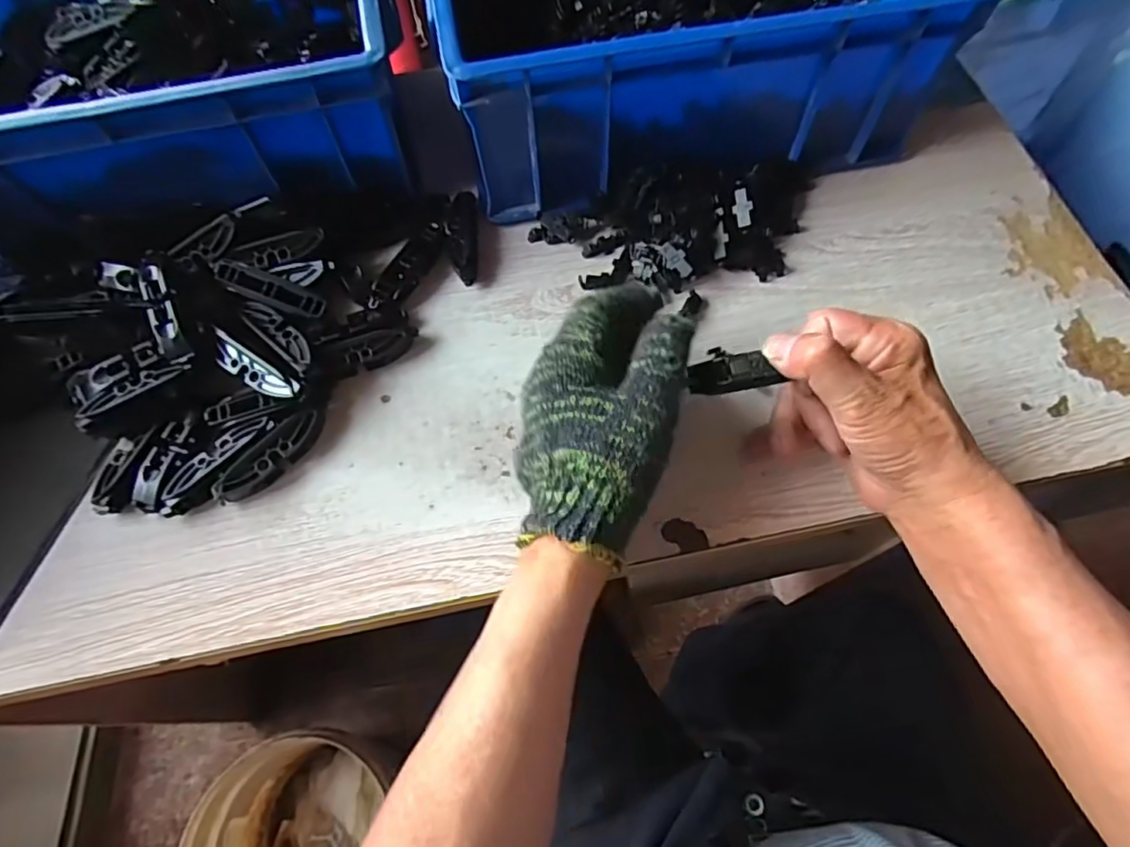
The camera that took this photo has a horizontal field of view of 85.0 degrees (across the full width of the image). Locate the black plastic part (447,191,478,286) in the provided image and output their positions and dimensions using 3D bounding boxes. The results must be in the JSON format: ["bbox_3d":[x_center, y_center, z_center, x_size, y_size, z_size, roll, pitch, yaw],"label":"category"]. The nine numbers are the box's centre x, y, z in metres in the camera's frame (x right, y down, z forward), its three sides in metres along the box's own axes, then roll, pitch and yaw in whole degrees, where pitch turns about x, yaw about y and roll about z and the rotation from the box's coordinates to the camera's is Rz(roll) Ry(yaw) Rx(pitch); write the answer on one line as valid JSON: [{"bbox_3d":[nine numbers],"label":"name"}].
[{"bbox_3d":[-0.075,-0.134,0.452,0.020,0.016,0.078,-2,65,1],"label":"black plastic part"}]

